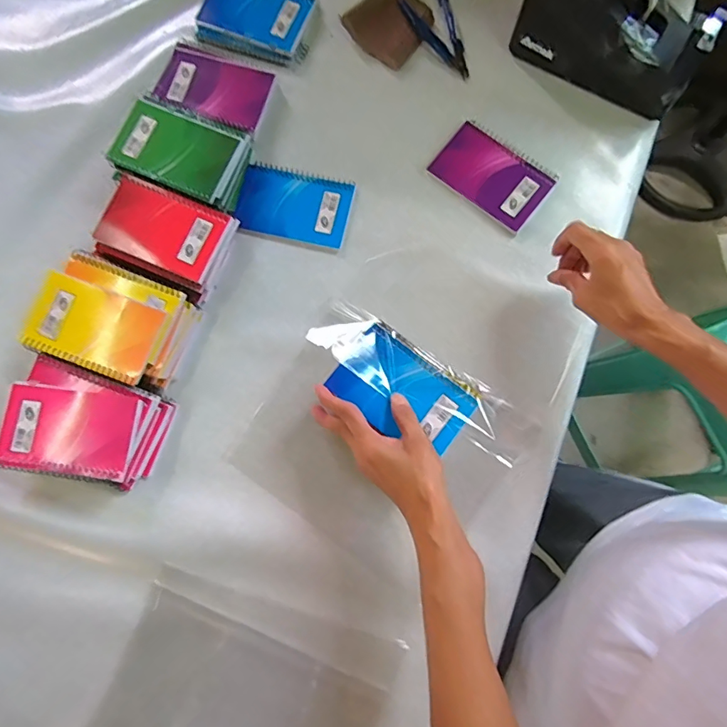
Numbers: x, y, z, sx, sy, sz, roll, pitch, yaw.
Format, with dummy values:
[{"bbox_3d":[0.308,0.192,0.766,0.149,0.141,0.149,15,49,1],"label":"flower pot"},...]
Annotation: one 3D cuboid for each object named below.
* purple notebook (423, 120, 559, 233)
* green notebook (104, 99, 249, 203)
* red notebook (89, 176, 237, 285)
[{"bbox_3d":[0.148,-0.219,0.535,0.128,0.012,0.087,38,82,7],"label":"purple notebook"},{"bbox_3d":[-0.208,-0.239,0.520,0.133,0.009,0.088,22,81,5],"label":"green notebook"},{"bbox_3d":[-0.213,-0.144,0.503,0.131,0.013,0.080,24,87,5],"label":"red notebook"}]

